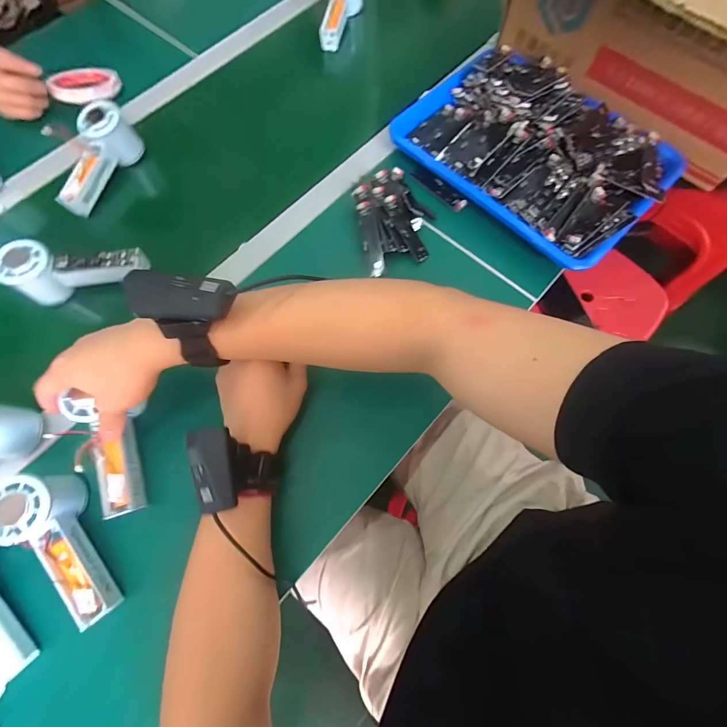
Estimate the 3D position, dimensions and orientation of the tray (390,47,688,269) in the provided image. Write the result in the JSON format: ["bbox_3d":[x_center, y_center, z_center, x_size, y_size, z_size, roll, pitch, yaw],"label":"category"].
[{"bbox_3d":[0.233,-0.303,0.473,0.245,0.042,0.341,-42,76,-13],"label":"tray"}]

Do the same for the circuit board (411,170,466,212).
[{"bbox_3d":[0.104,-0.242,0.479,0.030,0.006,0.089,-41,76,-13],"label":"circuit board"}]

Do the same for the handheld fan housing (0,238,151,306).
[{"bbox_3d":[-0.353,-0.112,0.432,0.144,0.065,0.055,-3,71,-1],"label":"handheld fan housing"}]

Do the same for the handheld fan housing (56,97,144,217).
[{"bbox_3d":[-0.383,-0.287,0.487,0.049,0.062,0.154,24,73,8],"label":"handheld fan housing"}]

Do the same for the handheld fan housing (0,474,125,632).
[{"bbox_3d":[-0.283,0.170,0.324,0.058,0.051,0.152,-36,89,-11],"label":"handheld fan housing"}]

